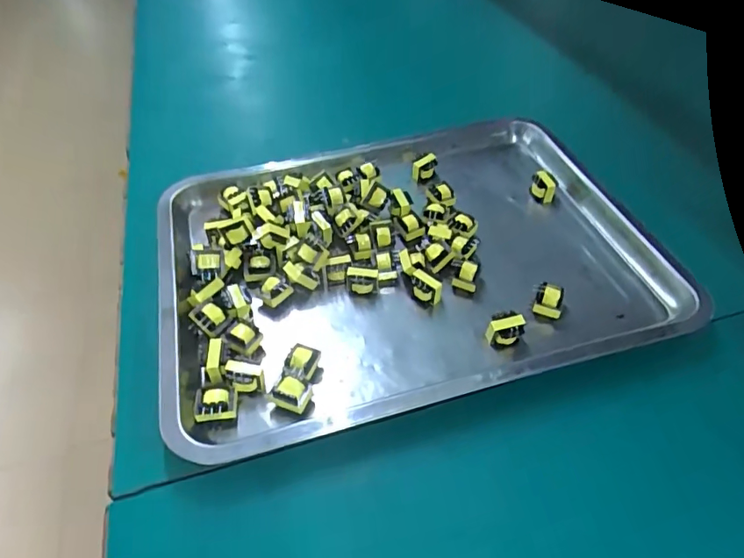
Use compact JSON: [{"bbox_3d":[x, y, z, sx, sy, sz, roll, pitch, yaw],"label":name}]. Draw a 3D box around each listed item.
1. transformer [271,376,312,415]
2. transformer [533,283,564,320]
[{"bbox_3d":[-0.053,0.077,0.333,0.021,0.023,0.018,14,49,14],"label":"transformer"},{"bbox_3d":[0.133,0.018,0.381,0.021,0.021,0.019,8,48,9],"label":"transformer"}]

